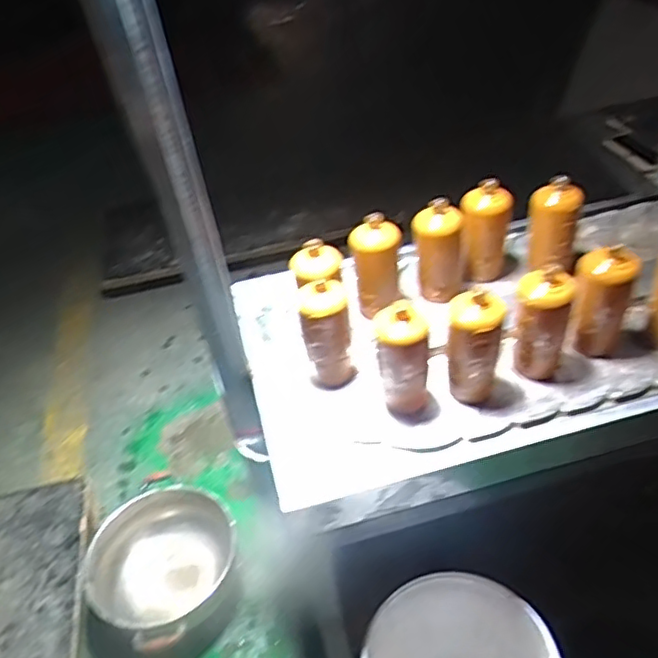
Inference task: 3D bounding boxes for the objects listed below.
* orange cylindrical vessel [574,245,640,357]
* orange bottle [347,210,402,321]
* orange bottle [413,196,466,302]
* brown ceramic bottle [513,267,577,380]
[{"bbox_3d":[0.450,-0.043,1.040,0.082,0.208,0.082,-9,37,7],"label":"orange cylindrical vessel"},{"bbox_3d":[0.083,-0.113,1.115,0.078,0.166,0.097,-12,36,4],"label":"orange bottle"},{"bbox_3d":[0.211,-0.160,1.186,0.093,0.209,0.084,-2,38,16],"label":"orange bottle"},{"bbox_3d":[0.337,-0.008,0.993,0.079,0.201,0.067,1,39,20],"label":"brown ceramic bottle"}]

